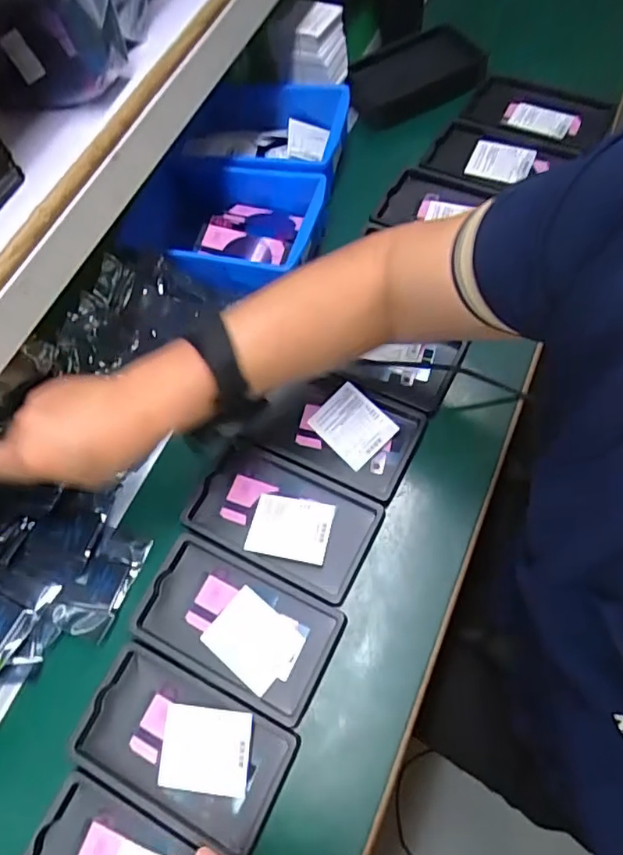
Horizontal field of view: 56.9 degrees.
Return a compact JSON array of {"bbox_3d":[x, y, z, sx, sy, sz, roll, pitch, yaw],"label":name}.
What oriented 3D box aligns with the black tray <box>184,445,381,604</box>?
[{"bbox_3d":[-0.026,0.079,0.508,0.158,0.011,0.093,22,68,18],"label":"black tray"}]

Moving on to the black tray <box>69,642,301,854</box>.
[{"bbox_3d":[-0.099,0.245,0.442,0.159,0.026,0.095,21,68,17],"label":"black tray"}]

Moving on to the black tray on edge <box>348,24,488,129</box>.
[{"bbox_3d":[0.131,-0.451,0.740,0.171,0.058,0.091,-25,65,-10],"label":"black tray on edge"}]

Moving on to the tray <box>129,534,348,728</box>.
[{"bbox_3d":[-0.062,0.162,0.476,0.158,0.015,0.095,23,68,18],"label":"tray"}]

